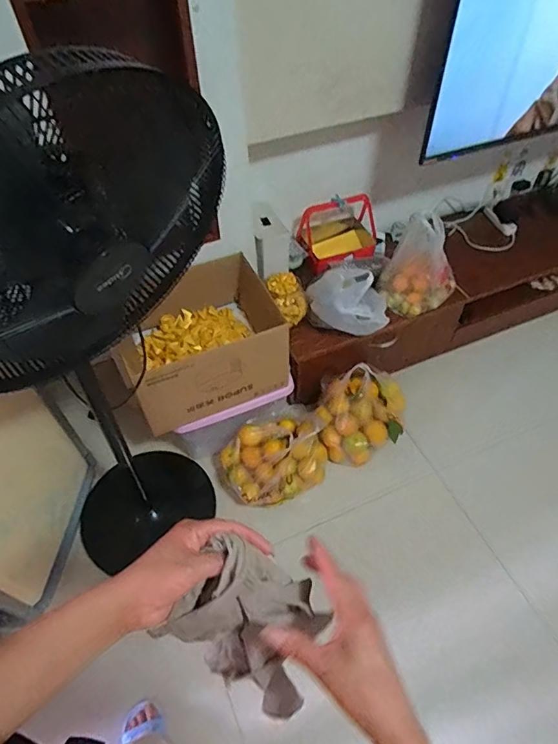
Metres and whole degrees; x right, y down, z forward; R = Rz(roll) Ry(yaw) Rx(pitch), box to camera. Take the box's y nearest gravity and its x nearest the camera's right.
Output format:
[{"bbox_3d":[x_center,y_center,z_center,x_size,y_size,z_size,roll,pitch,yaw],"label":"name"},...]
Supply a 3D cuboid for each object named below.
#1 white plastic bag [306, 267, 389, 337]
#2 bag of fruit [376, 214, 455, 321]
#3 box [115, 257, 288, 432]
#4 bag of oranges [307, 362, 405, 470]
[{"bbox_3d":[0.197,-0.208,1.340,0.227,0.211,0.141,4,52,4],"label":"white plastic bag"},{"bbox_3d":[0.421,-0.320,1.406,0.215,0.269,0.165,24,56,19],"label":"bag of fruit"},{"bbox_3d":[-0.202,-0.096,1.290,0.442,0.224,0.341,-21,54,-15],"label":"box"},{"bbox_3d":[0.245,0.125,1.421,0.267,0.241,0.248,12,53,11],"label":"bag of oranges"}]

